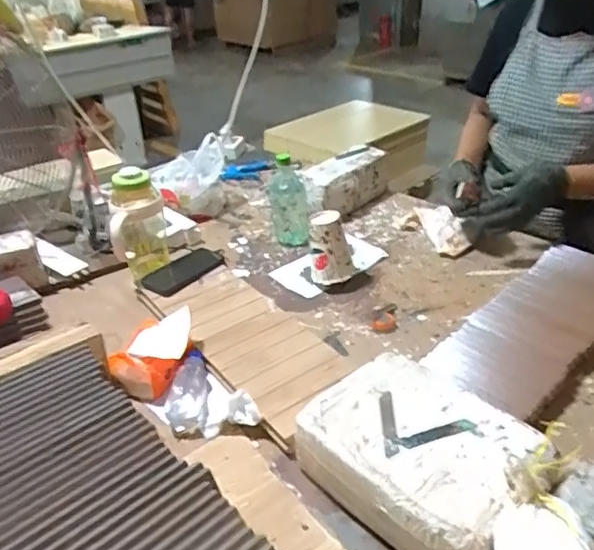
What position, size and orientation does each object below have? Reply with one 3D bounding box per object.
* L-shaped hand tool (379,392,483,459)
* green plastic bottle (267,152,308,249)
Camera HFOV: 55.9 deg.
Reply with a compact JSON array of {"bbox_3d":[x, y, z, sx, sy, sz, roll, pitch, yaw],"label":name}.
[{"bbox_3d":[0.151,0.176,0.696,0.117,0.008,0.098,-10,34,-10],"label":"L-shaped hand tool"},{"bbox_3d":[-0.019,-0.157,1.233,0.084,0.183,0.068,-3,33,0],"label":"green plastic bottle"}]

